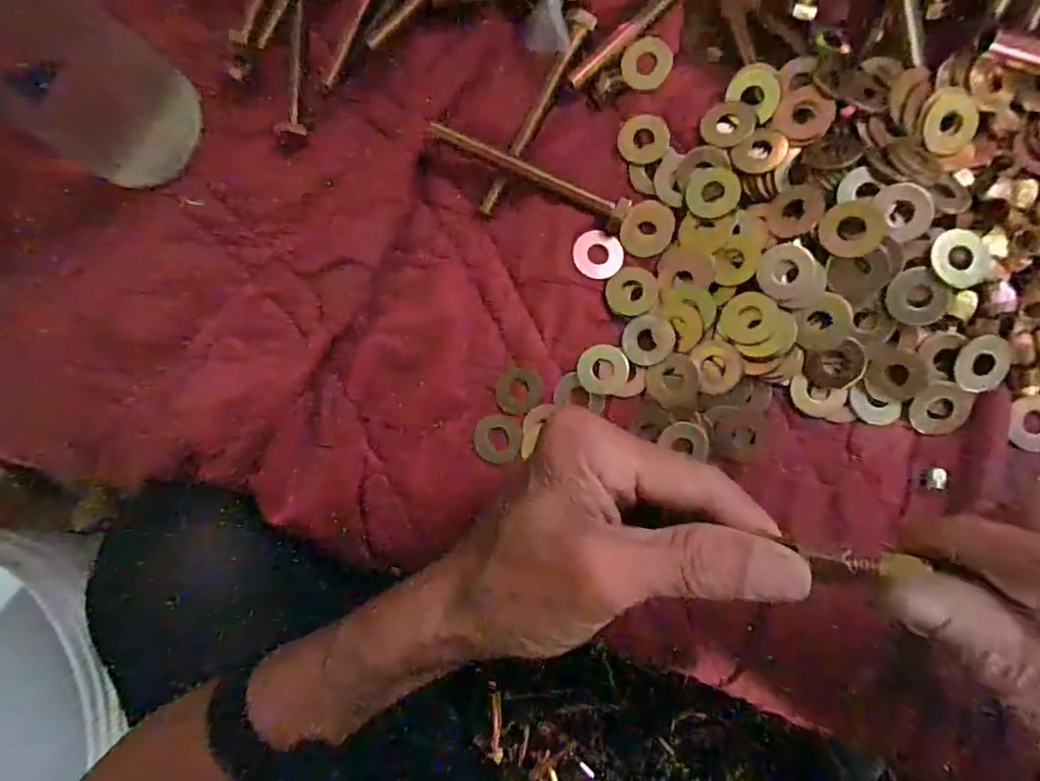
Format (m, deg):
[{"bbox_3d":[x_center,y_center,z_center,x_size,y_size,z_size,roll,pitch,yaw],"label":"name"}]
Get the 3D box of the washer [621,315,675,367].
[{"bbox_3d":[0.061,-0.024,0.271,0.024,0.004,0.024,0,87,9],"label":"washer"}]

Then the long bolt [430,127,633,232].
[{"bbox_3d":[0.004,-0.105,0.279,0.101,0.018,0.014,24,91,9],"label":"long bolt"}]

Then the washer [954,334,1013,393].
[{"bbox_3d":[0.201,-0.011,0.248,0.021,0.004,0.024,32,110,3],"label":"washer"}]

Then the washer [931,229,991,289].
[{"bbox_3d":[0.186,-0.055,0.240,0.022,0.004,0.025,-31,83,6],"label":"washer"}]

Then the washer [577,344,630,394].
[{"bbox_3d":[0.040,-0.010,0.276,0.024,0.004,0.023,8,89,9],"label":"washer"}]

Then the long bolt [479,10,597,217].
[{"bbox_3d":[0.006,-0.136,0.281,0.010,0.014,0.105,32,92,9],"label":"long bolt"}]

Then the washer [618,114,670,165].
[{"bbox_3d":[0.061,-0.123,0.279,0.024,0.004,0.023,1,100,5],"label":"washer"}]

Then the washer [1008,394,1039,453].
[{"bbox_3d":[0.227,0.014,0.250,0.021,0.006,0.025,10,85,22],"label":"washer"}]

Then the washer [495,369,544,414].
[{"bbox_3d":[0.000,0.001,0.281,0.023,0.004,0.022,7,80,-3],"label":"washer"}]

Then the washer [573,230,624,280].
[{"bbox_3d":[0.038,-0.067,0.279,0.025,0.004,0.022,25,91,9],"label":"washer"}]

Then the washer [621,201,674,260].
[{"bbox_3d":[0.062,-0.079,0.277,0.025,0.004,0.027,0,87,9],"label":"washer"}]

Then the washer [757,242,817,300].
[{"bbox_3d":[0.119,-0.053,0.255,0.024,0.004,0.024,0,87,9],"label":"washer"}]

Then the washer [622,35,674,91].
[{"bbox_3d":[0.063,-0.161,0.280,0.023,0.004,0.026,22,91,9],"label":"washer"}]

